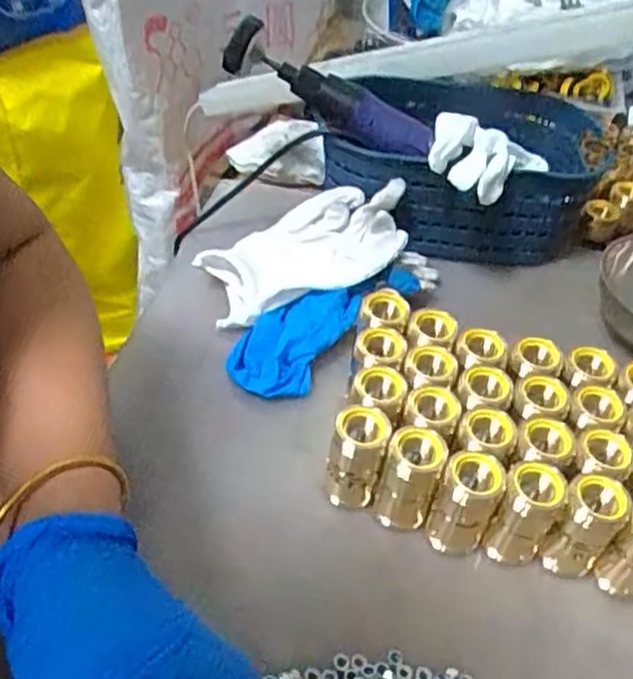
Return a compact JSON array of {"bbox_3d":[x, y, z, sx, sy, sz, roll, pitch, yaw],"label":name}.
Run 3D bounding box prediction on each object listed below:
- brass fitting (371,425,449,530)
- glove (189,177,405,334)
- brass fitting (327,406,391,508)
[{"bbox_3d":[0.052,0.079,0.399,0.031,0.059,0.030,16,48,9],"label":"brass fitting"},{"bbox_3d":[-0.010,-0.070,0.570,0.174,0.045,0.070,-21,44,20],"label":"glove"},{"bbox_3d":[0.023,0.072,0.409,0.029,0.069,0.028,14,48,7],"label":"brass fitting"}]

